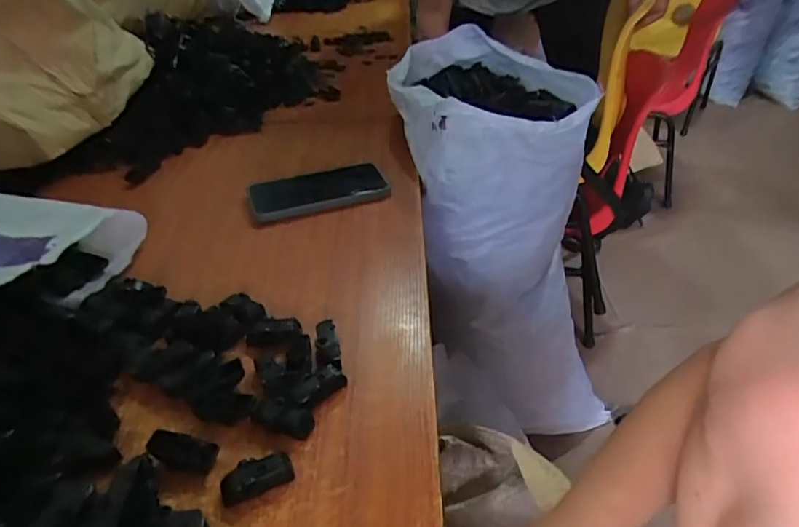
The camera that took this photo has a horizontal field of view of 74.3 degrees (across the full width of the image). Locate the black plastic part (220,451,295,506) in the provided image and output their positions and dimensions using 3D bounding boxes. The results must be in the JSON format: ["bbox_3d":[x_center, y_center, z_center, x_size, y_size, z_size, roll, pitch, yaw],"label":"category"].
[{"bbox_3d":[-0.094,0.140,0.347,0.047,0.016,0.020,-12,38,-13],"label":"black plastic part"}]

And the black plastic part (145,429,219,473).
[{"bbox_3d":[-0.147,0.128,0.358,0.045,0.018,0.017,7,37,12],"label":"black plastic part"}]

